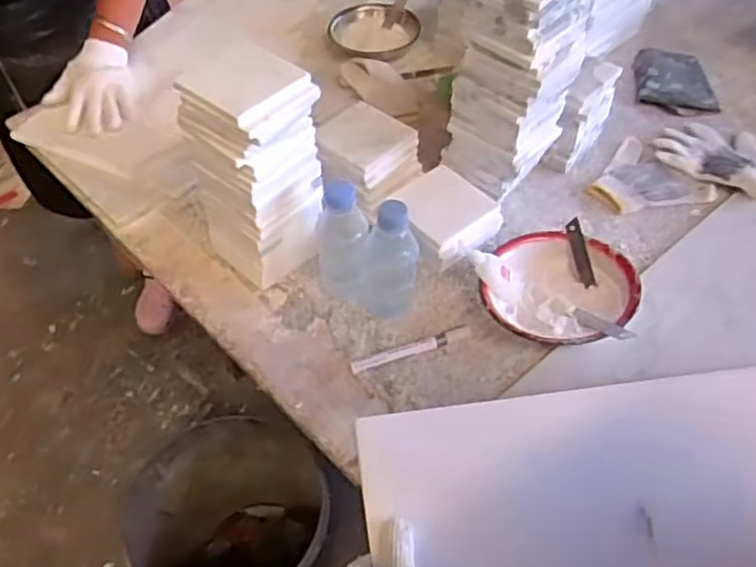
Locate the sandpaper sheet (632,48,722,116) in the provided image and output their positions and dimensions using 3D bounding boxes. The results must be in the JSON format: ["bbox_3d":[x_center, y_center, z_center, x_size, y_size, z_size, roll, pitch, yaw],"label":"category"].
[{"bbox_3d":[0.461,-0.323,1.117,0.115,0.009,0.155,-1,51,2],"label":"sandpaper sheet"}]

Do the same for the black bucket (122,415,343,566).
[{"bbox_3d":[-0.246,0.477,1.305,0.329,0.385,0.345,-2,51,2],"label":"black bucket"}]

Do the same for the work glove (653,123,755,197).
[{"bbox_3d":[0.484,-0.184,1.002,0.167,0.020,0.132,25,57,21],"label":"work glove"}]

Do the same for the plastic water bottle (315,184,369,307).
[{"bbox_3d":[-0.045,-0.056,0.824,0.053,0.151,0.073,-14,52,-8],"label":"plastic water bottle"}]

